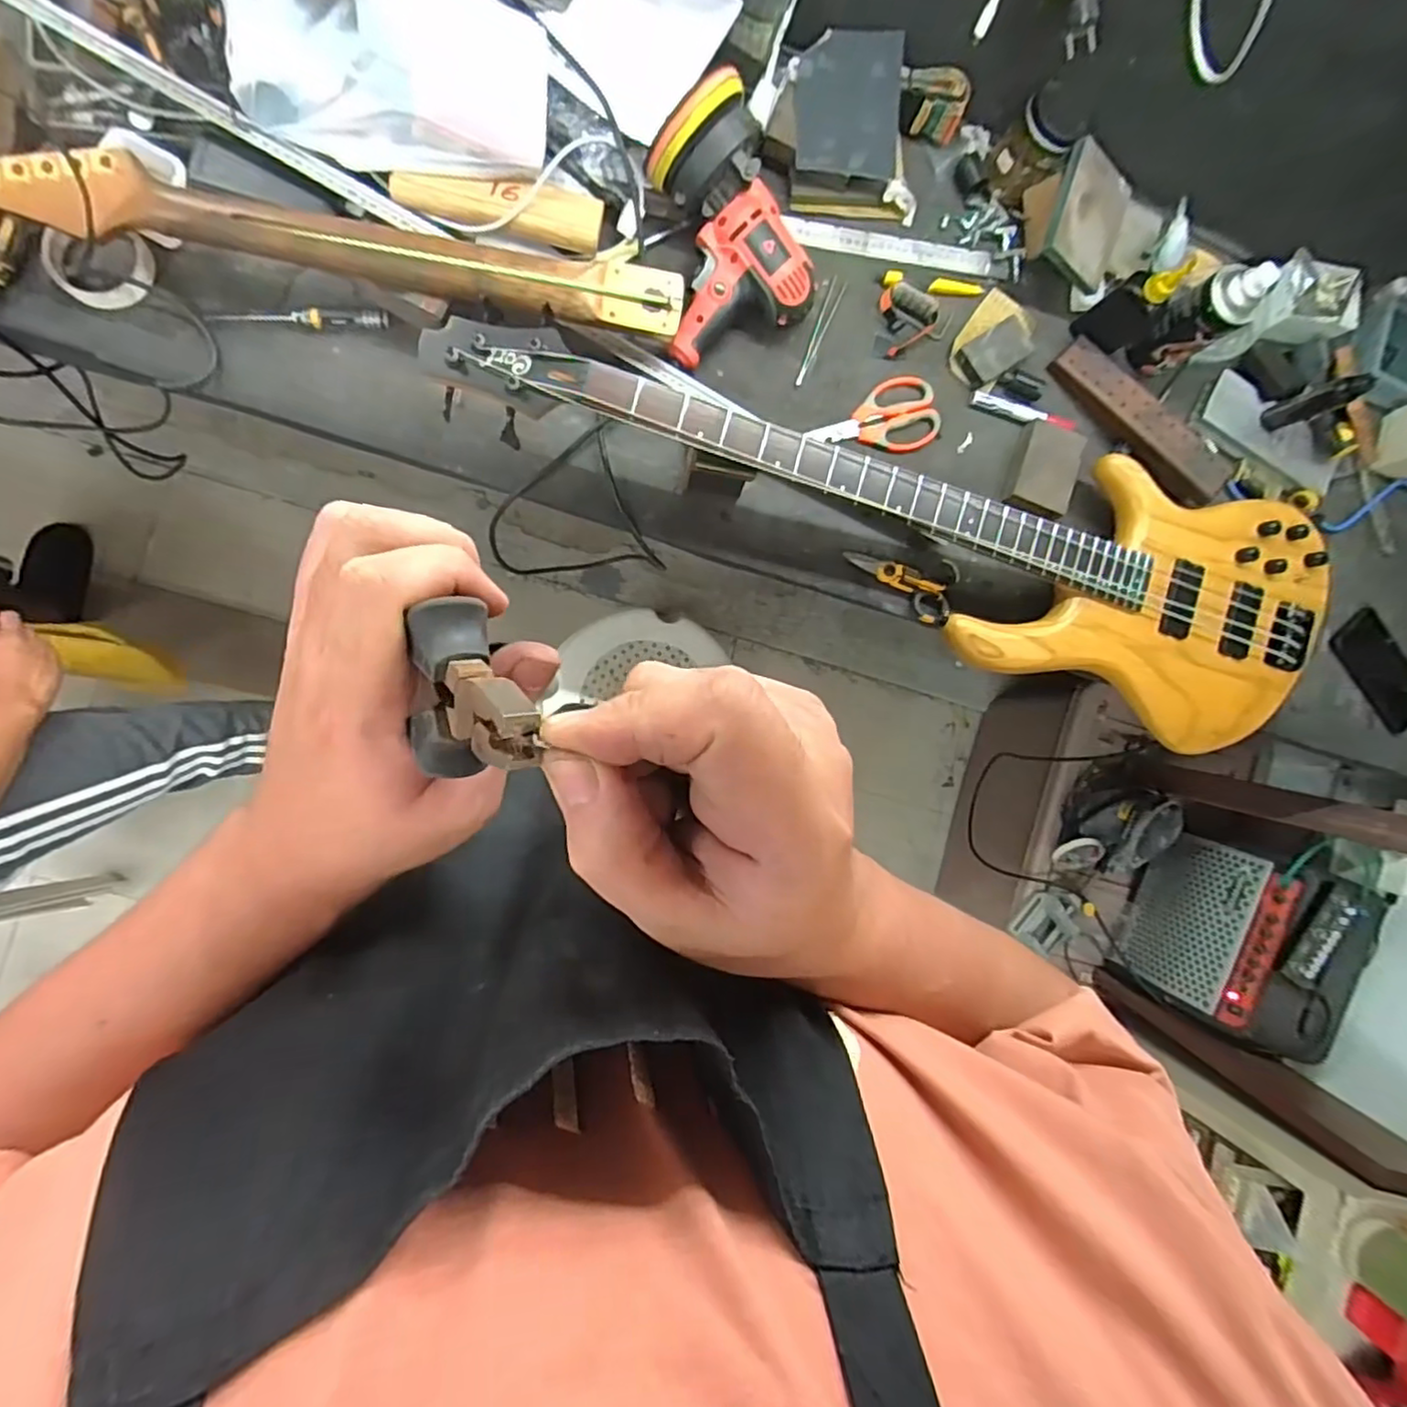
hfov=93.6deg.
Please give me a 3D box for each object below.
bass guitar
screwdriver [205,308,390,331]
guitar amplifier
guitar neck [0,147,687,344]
[{"bbox_3d":[0.254,-0.151,0.716,1.067,0.053,0.308,7,90,-14],"label":"bass guitar"},{"bbox_3d":[-0.409,-0.390,0.669,0.170,0.016,0.021,-5,90,-9],"label":"screwdriver"},{"bbox_3d":[0.904,0.397,1.123,0.176,0.267,0.302,18,86,-9],"label":"guitar amplifier"},{"bbox_3d":[-0.342,-0.424,0.617,0.646,0.038,0.076,5,88,-9],"label":"guitar neck"}]

